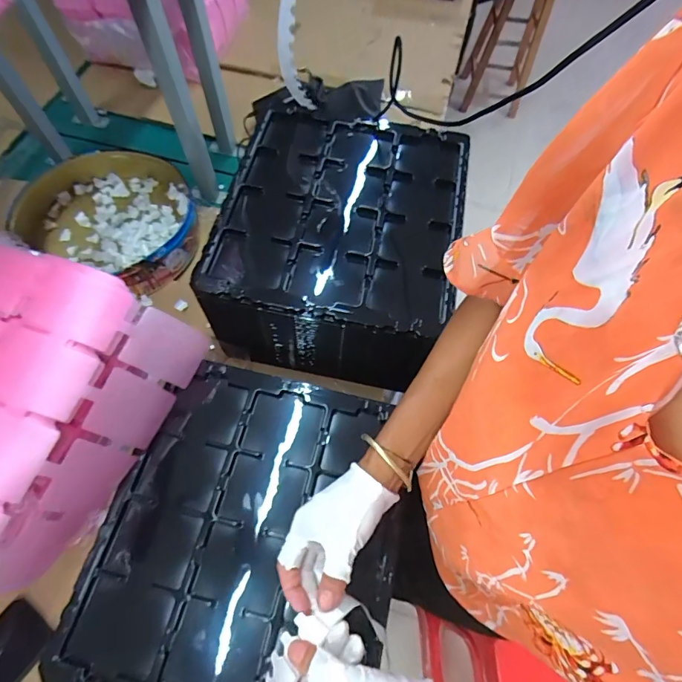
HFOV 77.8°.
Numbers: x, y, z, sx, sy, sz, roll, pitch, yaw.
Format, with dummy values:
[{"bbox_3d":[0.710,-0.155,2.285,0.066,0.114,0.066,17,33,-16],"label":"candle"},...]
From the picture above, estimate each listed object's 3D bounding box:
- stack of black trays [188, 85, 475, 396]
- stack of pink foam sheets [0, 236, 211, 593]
[{"bbox_3d":[0.001,-0.151,0.680,0.328,0.207,0.374,10,64,2],"label":"stack of black trays"},{"bbox_3d":[-0.396,0.059,0.456,0.339,0.109,0.339,18,65,6],"label":"stack of pink foam sheets"}]

